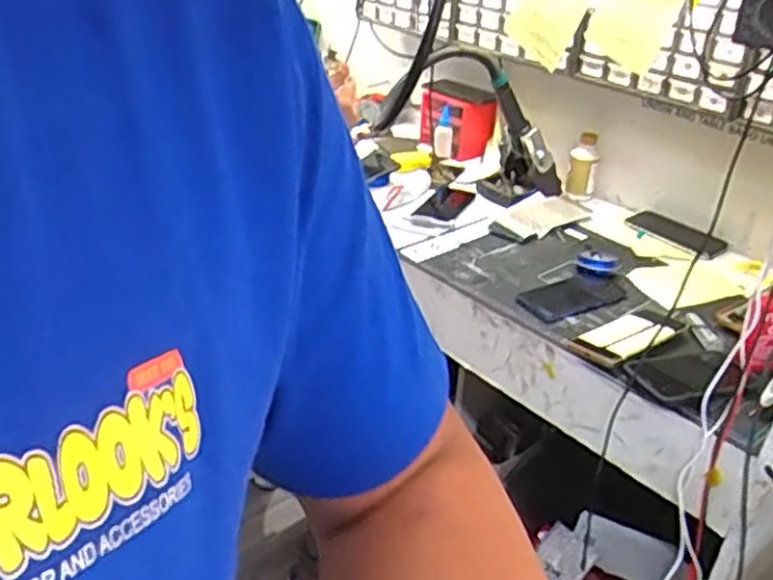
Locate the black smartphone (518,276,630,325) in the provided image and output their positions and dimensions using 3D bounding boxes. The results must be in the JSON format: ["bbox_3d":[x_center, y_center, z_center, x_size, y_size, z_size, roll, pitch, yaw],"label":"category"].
[{"bbox_3d":[0.264,0.011,1.059,0.161,0.016,0.083,-13,34,-26],"label":"black smartphone"}]

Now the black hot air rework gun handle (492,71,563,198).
[{"bbox_3d":[0.232,-0.250,1.244,0.045,0.255,0.039,-40,37,-3],"label":"black hot air rework gun handle"}]

